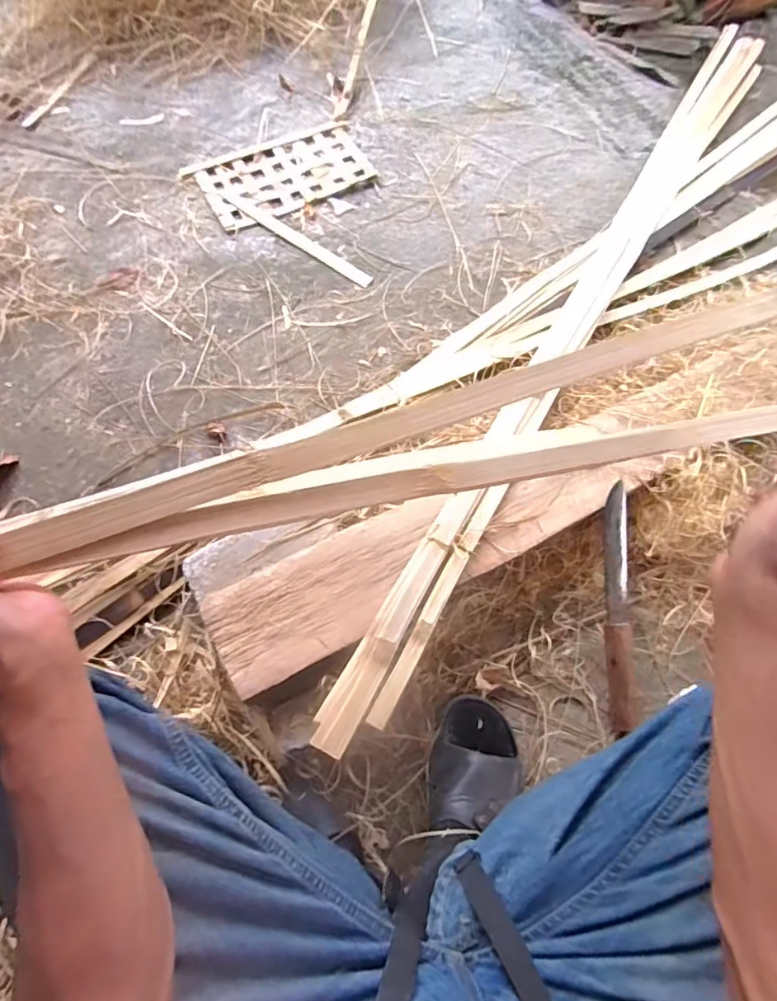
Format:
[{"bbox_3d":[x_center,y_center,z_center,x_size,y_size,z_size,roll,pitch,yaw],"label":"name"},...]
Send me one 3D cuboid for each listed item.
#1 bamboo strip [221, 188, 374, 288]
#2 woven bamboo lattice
[{"bbox_3d":[-0.191,-0.535,1.063,0.401,0.010,0.033,37,71,14],"label":"bamboo strip"},{"bbox_3d":[-0.224,-0.704,1.126,0.355,0.010,0.231,-25,69,-11],"label":"woven bamboo lattice"}]

